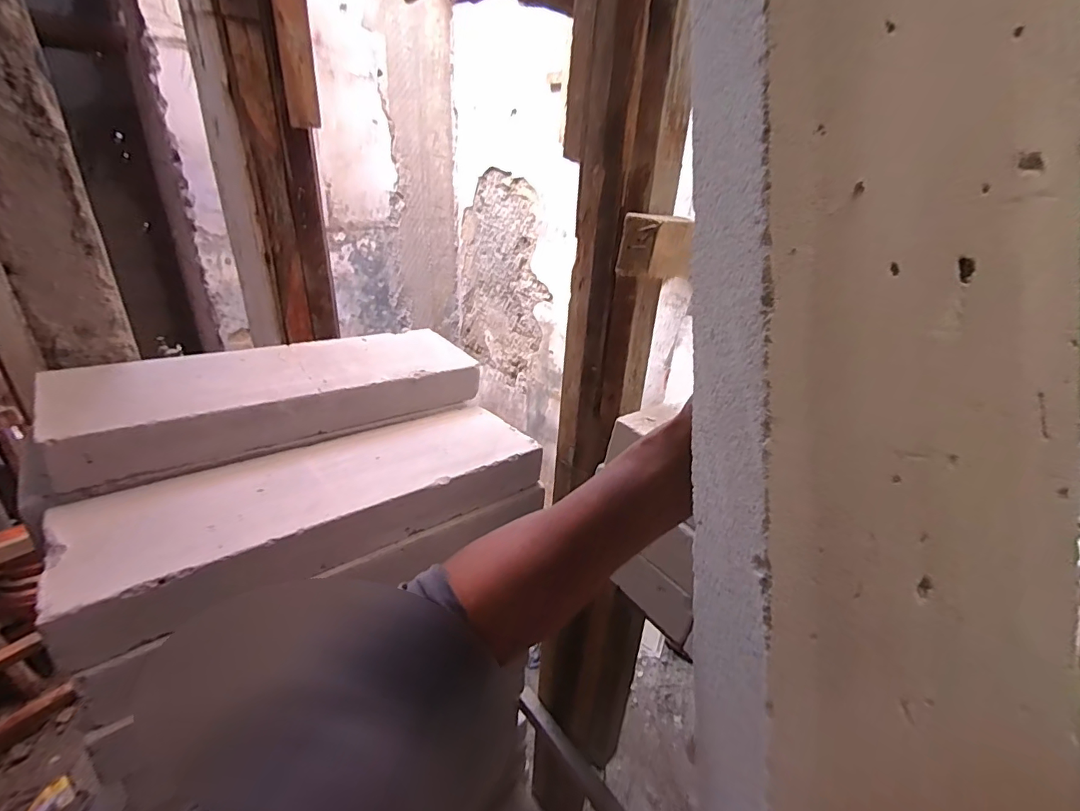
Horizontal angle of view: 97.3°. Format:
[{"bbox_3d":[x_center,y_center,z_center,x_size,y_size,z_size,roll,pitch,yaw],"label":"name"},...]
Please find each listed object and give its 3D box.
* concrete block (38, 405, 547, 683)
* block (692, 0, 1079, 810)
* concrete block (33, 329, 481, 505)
[{"bbox_3d":[-0.282,0.119,0.673,0.569,0.076,0.196,-17,33,-37],"label":"concrete block"},{"bbox_3d":[0.191,-0.030,0.271,0.194,0.564,0.067,-1,2,-10],"label":"block"},{"bbox_3d":[-0.401,-0.028,0.773,0.583,0.097,0.206,-18,33,-37],"label":"concrete block"}]

